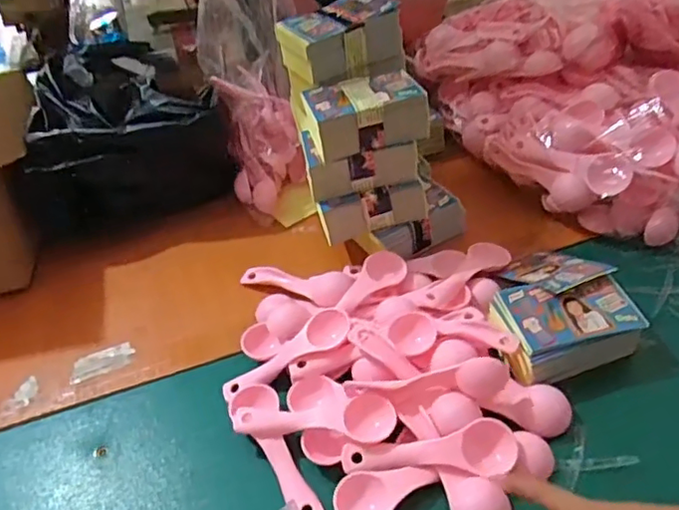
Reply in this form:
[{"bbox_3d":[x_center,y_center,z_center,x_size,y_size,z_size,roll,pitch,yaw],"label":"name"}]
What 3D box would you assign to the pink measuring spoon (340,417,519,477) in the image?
[{"bbox_3d":[0.059,0.130,0.387,0.113,0.016,0.031,-4,43,3],"label":"pink measuring spoon"}]

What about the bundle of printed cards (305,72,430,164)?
[{"bbox_3d":[0.021,-0.120,0.490,0.094,0.038,0.061,-14,44,-8],"label":"bundle of printed cards"}]

